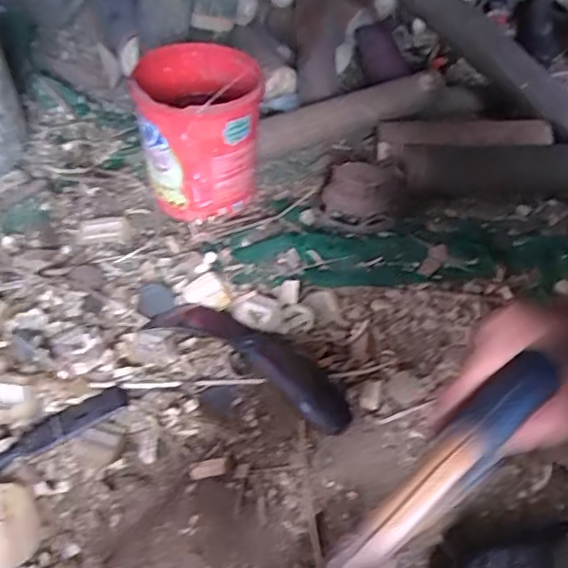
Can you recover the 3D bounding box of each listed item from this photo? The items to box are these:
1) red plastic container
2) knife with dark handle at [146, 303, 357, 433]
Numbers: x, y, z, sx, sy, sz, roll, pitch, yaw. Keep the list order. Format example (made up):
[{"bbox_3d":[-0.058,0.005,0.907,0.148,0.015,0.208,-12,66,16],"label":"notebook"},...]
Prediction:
[{"bbox_3d":[-0.096,-0.181,0.679,0.142,0.147,0.141,0,51,0],"label":"red plastic container"},{"bbox_3d":[-0.025,0.070,0.569,0.218,0.033,0.069,29,56,22],"label":"knife with dark handle"}]

